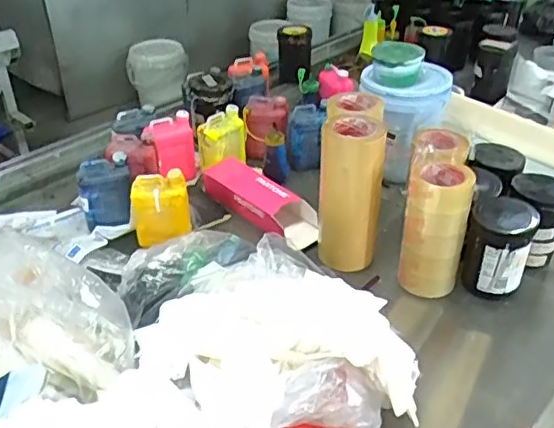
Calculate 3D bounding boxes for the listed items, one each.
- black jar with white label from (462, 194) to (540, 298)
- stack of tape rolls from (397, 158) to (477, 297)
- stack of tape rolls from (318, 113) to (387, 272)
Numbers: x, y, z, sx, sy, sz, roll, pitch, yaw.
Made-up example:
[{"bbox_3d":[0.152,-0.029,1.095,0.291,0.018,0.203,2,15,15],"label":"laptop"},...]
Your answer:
[{"bbox_3d":[0.411,0.069,1.105,0.114,0.169,0.121,15,38,21],"label":"black jar with white label"},{"bbox_3d":[0.288,0.028,1.085,0.108,0.240,0.105,11,36,16],"label":"stack of tape rolls"},{"bbox_3d":[0.140,-0.031,1.138,0.113,0.296,0.097,5,35,8],"label":"stack of tape rolls"}]

